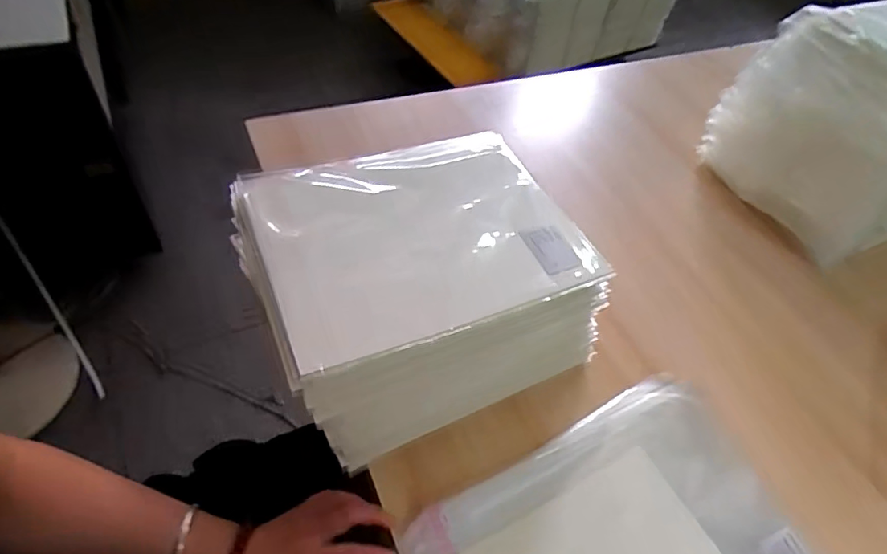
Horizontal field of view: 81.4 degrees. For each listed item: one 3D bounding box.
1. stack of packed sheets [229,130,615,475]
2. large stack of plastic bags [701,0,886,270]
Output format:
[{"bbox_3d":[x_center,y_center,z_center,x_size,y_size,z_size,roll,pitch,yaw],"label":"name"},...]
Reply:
[{"bbox_3d":[-0.030,0.008,0.543,0.295,0.166,0.253,-18,56,-20],"label":"stack of packed sheets"},{"bbox_3d":[0.662,-0.232,0.764,0.393,0.245,0.287,-17,55,-19],"label":"large stack of plastic bags"}]

